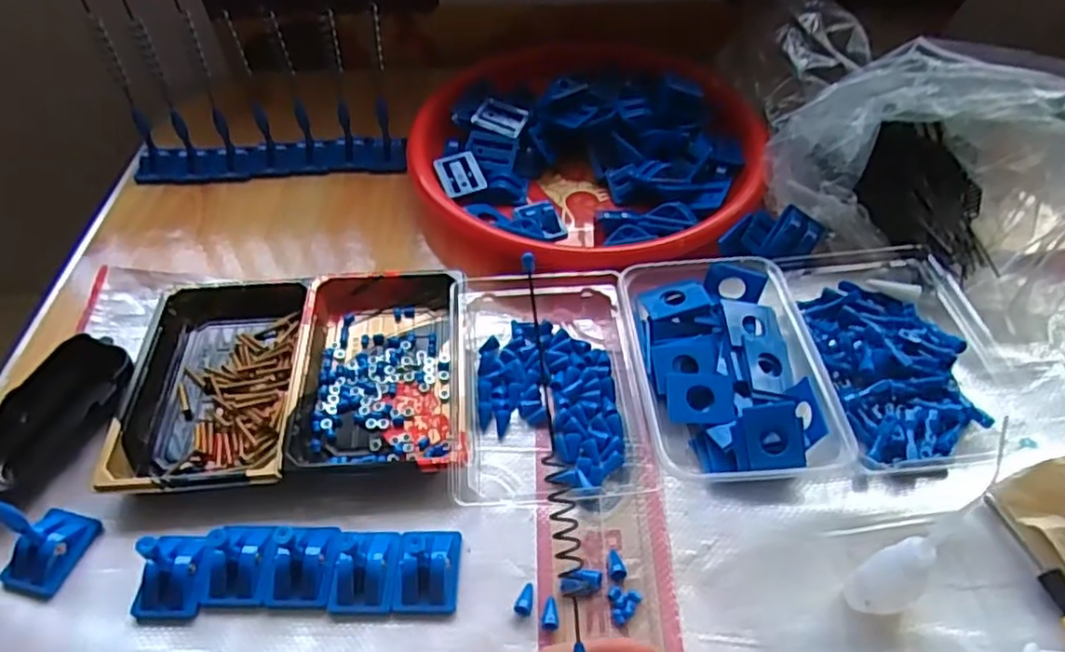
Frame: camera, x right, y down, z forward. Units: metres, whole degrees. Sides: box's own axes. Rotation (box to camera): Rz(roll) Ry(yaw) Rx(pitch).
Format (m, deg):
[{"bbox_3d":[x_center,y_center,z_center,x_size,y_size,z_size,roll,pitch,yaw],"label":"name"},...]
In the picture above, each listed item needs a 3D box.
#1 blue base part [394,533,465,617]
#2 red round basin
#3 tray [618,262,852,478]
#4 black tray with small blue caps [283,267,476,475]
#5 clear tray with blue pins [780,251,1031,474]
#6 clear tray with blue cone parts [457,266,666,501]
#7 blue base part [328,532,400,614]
[{"bbox_3d":[-0.057,0.132,0.368,0.033,0.017,0.043,0,50,1],"label":"blue base part"},{"bbox_3d":[0.045,-0.161,0.580,0.287,0.056,0.275,-1,50,1],"label":"red round basin"},{"bbox_3d":[0.122,0.023,0.440,0.114,0.034,0.155,-1,50,1],"label":"tray"},{"bbox_3d":[-0.098,0.026,0.447,0.109,0.024,0.156,-4,50,-2],"label":"black tray with small blue caps"},{"bbox_3d":[0.244,0.007,0.453,0.118,0.032,0.177,-7,50,-5],"label":"clear tray with blue pins"},{"bbox_3d":[0.009,0.022,0.448,0.119,0.031,0.185,-3,50,-2],"label":"clear tray with blue cone parts"},{"bbox_3d":[-0.090,0.129,0.365,0.034,0.016,0.044,-1,50,1],"label":"blue base part"}]

